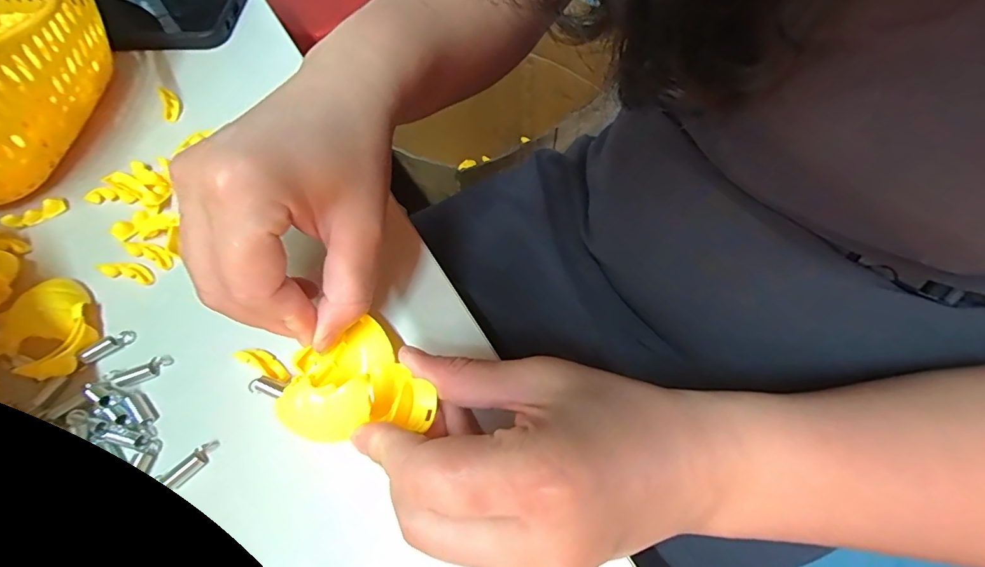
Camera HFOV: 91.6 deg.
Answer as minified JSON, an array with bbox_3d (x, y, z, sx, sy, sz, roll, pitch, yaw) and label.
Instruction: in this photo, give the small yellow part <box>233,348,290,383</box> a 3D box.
[{"bbox_3d":[-0.108,0.038,0.228,0.028,0.006,0.009,22,64,14],"label":"small yellow part"}]

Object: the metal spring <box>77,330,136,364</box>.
[{"bbox_3d":[-0.189,0.031,0.235,0.024,0.007,0.008,-32,63,-29],"label":"metal spring"}]

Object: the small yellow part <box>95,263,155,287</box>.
[{"bbox_3d":[-0.198,-0.007,0.259,0.032,0.006,0.009,10,62,8],"label":"small yellow part"}]

